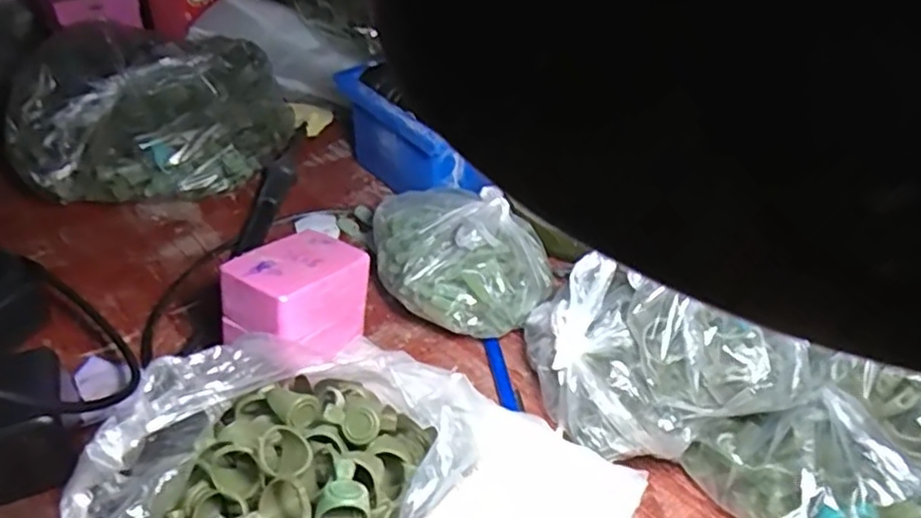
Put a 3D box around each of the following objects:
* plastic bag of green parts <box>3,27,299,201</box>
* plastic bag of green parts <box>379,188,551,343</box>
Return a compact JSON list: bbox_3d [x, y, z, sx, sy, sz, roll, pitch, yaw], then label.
[{"bbox_3d":[-0.238,-0.117,0.538,0.198,0.077,0.159,-10,44,-15],"label":"plastic bag of green parts"},{"bbox_3d":[-0.002,0.002,0.432,0.117,0.068,0.087,8,42,4],"label":"plastic bag of green parts"}]

